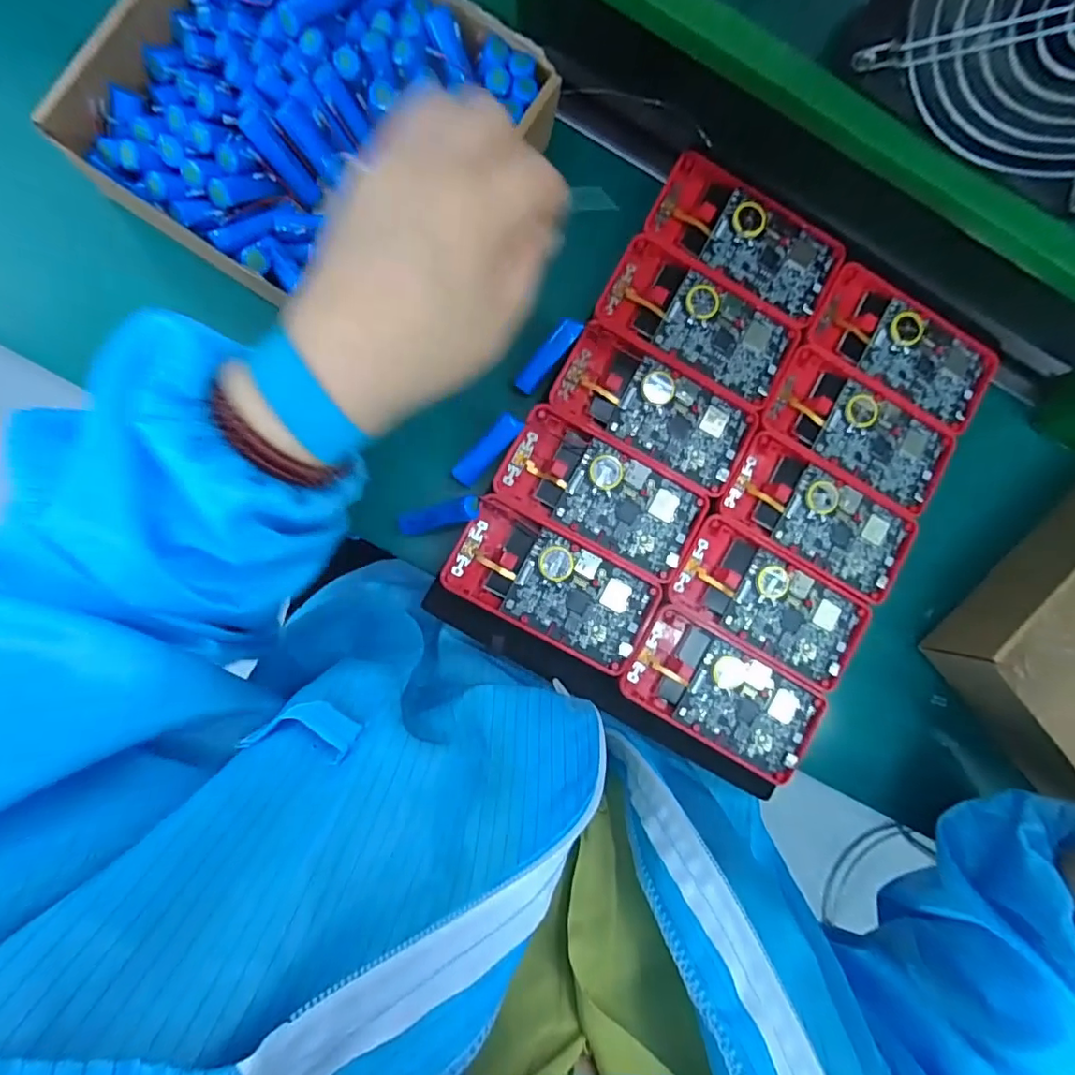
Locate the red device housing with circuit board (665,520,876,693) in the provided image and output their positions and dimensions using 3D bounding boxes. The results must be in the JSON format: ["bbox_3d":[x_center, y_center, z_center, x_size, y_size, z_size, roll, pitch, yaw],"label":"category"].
[{"bbox_3d":[0.145,0.041,0.342,0.122,0.011,0.061,30,85,-3],"label":"red device housing with circuit board"}]

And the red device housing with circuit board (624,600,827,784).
[{"bbox_3d":[0.114,0.095,0.336,0.120,0.010,0.063,31,85,-3],"label":"red device housing with circuit board"}]

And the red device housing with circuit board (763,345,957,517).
[{"bbox_3d":[0.207,-0.069,0.354,0.120,0.012,0.066,30,85,-3],"label":"red device housing with circuit board"}]

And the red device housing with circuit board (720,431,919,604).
[{"bbox_3d":[0.178,-0.013,0.348,0.120,0.013,0.060,29,85,-3],"label":"red device housing with circuit board"}]

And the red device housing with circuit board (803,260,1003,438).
[{"bbox_3d":[0.239,-0.124,0.359,0.120,0.011,0.069,28,85,-3],"label":"red device housing with circuit board"}]

